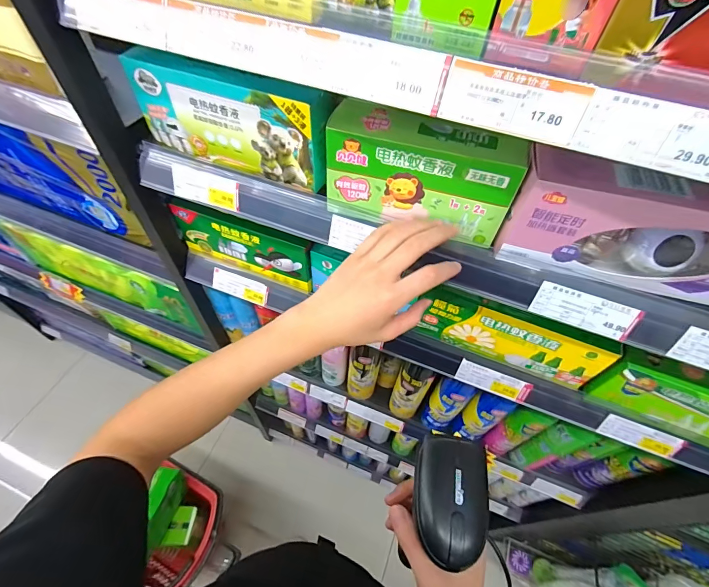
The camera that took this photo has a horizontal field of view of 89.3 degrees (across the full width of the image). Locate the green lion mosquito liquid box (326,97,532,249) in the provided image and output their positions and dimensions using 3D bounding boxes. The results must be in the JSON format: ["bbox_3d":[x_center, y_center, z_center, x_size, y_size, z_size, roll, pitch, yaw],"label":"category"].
[{"bbox_3d":[0.067,-0.120,0.371,0.183,0.098,0.050,16,55,8],"label":"green lion mosquito liquid box"}]

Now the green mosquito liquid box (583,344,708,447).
[{"bbox_3d":[0.412,0.134,0.448,0.189,0.097,0.039,20,55,11],"label":"green mosquito liquid box"}]

